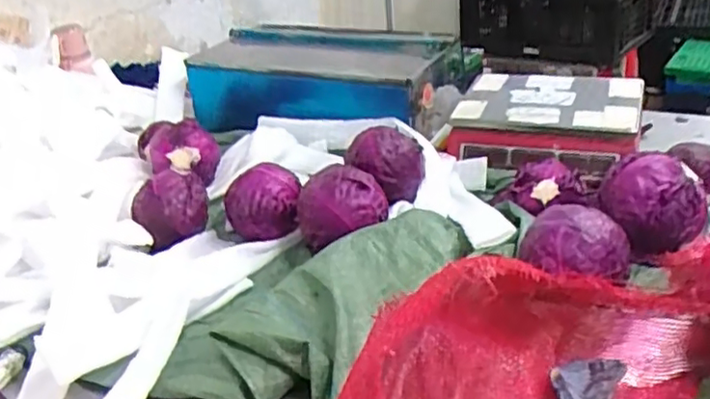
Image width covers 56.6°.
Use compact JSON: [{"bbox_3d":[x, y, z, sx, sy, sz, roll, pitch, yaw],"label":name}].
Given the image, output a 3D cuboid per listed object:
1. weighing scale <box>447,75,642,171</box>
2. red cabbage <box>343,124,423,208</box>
[{"bbox_3d":[0.331,-0.143,1.152,0.292,0.092,0.292,6,32,22],"label":"weighing scale"},{"bbox_3d":[0.049,-0.060,1.072,0.124,0.104,0.102,-5,29,3],"label":"red cabbage"}]

